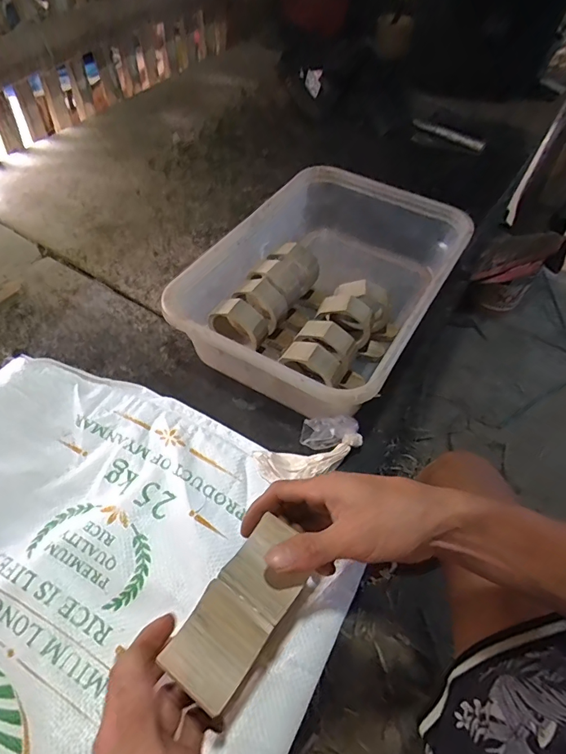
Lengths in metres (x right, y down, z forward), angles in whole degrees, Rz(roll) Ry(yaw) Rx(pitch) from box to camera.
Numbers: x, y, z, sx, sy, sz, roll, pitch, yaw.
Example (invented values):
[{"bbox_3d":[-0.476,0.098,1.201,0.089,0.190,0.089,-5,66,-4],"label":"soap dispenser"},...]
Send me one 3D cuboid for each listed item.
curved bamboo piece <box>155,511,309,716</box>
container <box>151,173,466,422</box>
[{"bbox_3d":[-0.027,0.152,0.296,0.055,0.011,0.116,26,61,16],"label":"curved bamboo piece"},{"bbox_3d":[0.057,-0.115,0.541,0.244,0.092,0.350,27,58,17],"label":"container"}]

